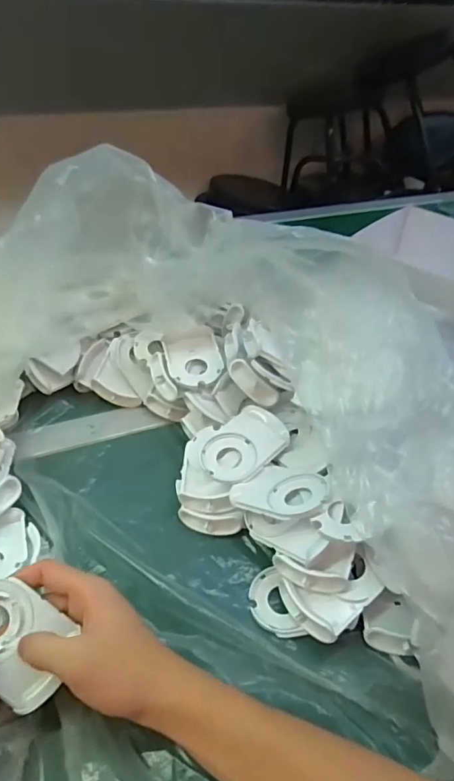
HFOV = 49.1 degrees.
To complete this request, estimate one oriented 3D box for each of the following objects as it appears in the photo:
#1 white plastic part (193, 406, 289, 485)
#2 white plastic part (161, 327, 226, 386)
[{"bbox_3d":[0.009,0.048,0.468,0.082,0.014,0.073,-40,56,-20],"label":"white plastic part"},{"bbox_3d":[-0.035,-0.034,0.530,0.057,0.030,0.073,-7,43,-13],"label":"white plastic part"}]

